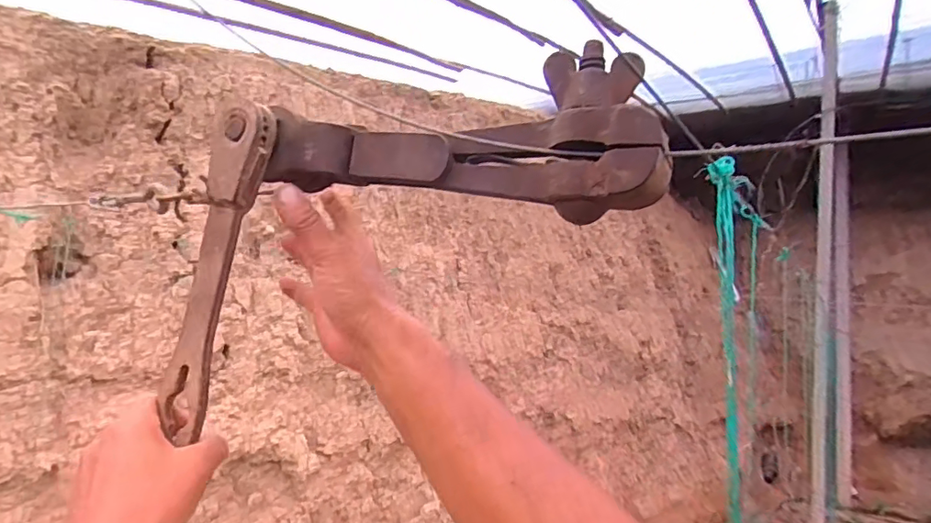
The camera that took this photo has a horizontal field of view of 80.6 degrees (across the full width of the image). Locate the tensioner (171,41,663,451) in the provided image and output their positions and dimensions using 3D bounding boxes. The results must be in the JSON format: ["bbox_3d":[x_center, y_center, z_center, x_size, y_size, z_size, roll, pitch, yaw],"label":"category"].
[{"bbox_3d":[-0.060,-0.018,0.355,0.362,0.209,0.053,-13,-12,19],"label":"tensioner"}]

